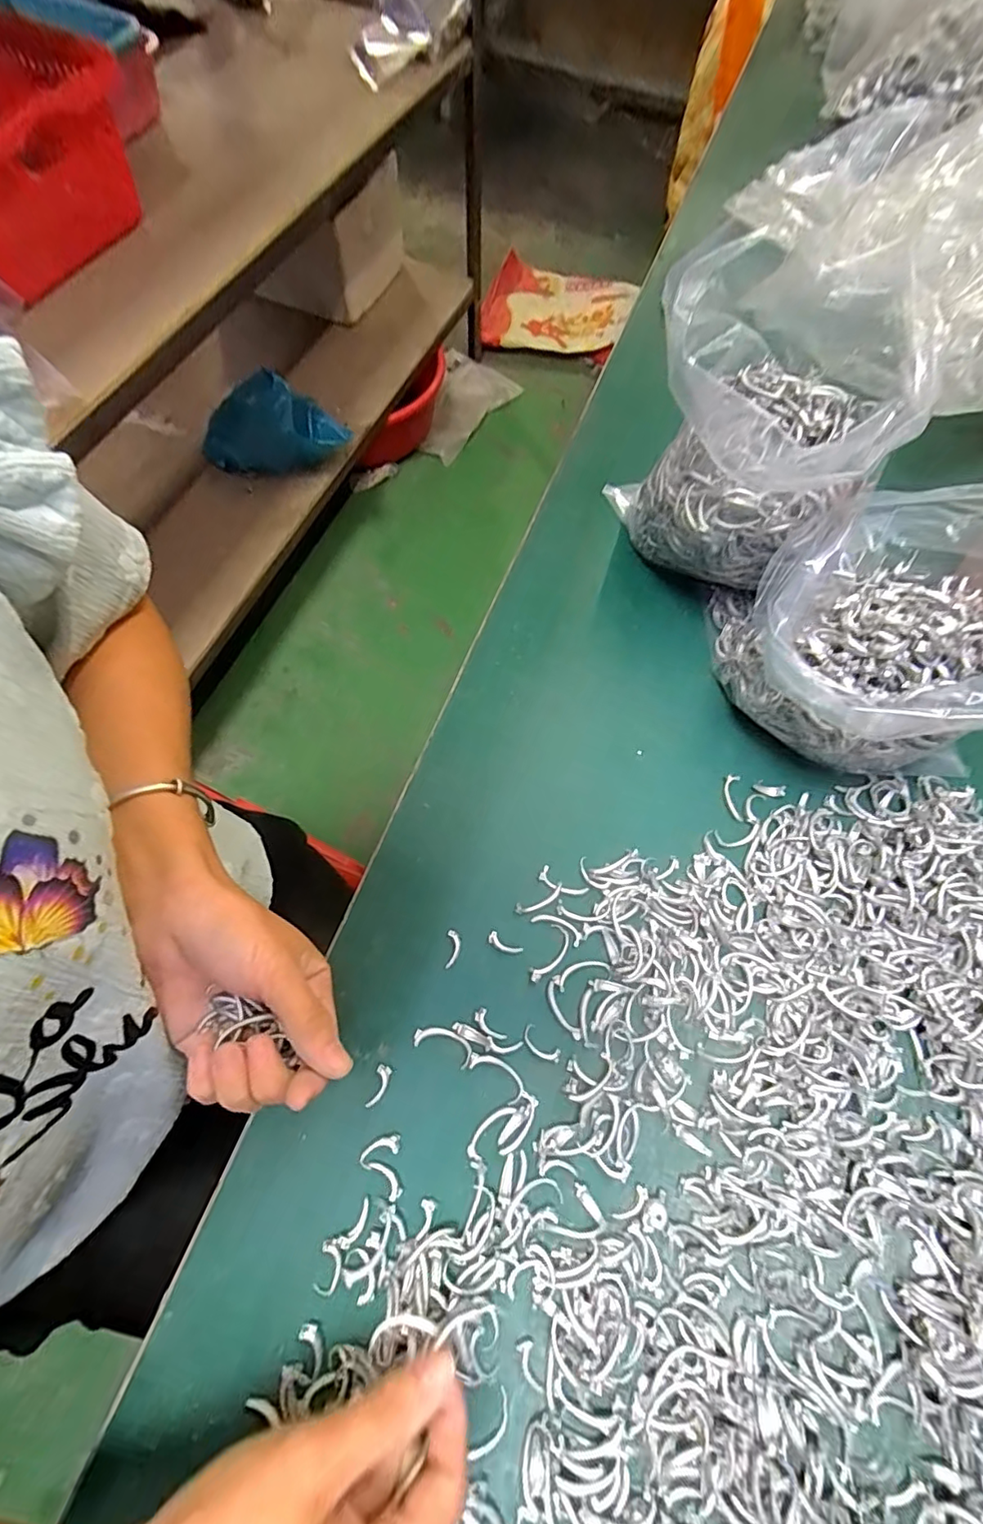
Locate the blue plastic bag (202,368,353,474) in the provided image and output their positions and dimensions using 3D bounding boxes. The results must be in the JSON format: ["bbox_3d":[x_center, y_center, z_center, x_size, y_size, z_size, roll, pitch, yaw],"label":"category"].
[{"bbox_3d":[-0.416,-0.634,1.019,0.289,0.175,0.086,-4,68,-3],"label":"blue plastic bag"}]

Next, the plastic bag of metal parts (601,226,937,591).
[{"bbox_3d":[0.146,-0.176,0.339,0.138,0.166,0.103,19,68,6],"label":"plastic bag of metal parts"}]

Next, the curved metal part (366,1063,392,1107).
[{"bbox_3d":[-0.056,0.163,0.275,0.008,0.004,0.019,16,68,4],"label":"curved metal part"}]

